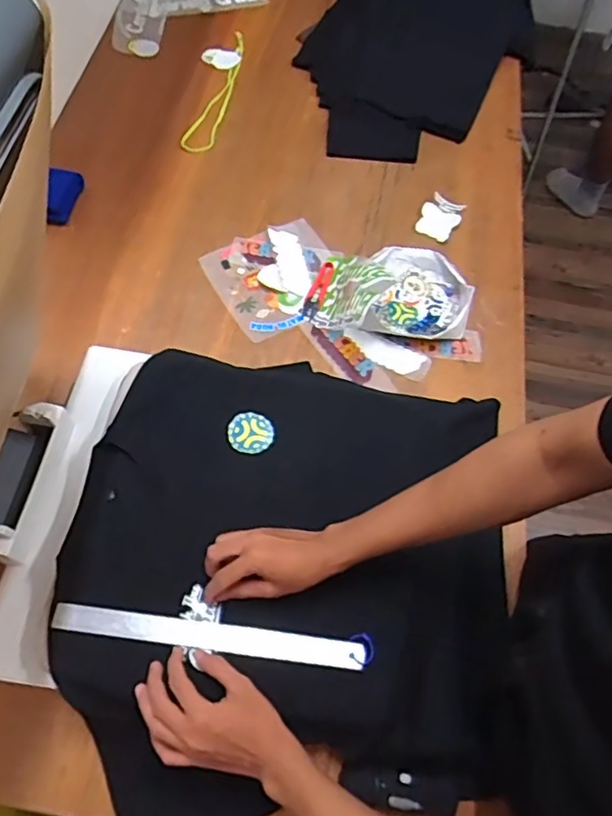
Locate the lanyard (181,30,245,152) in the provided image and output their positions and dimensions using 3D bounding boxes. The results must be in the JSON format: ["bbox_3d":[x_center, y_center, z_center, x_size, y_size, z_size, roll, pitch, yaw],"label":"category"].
[{"bbox_3d":[-0.178,-0.645,1.149,0.081,0.021,0.354,5,64,0],"label":"lanyard"}]

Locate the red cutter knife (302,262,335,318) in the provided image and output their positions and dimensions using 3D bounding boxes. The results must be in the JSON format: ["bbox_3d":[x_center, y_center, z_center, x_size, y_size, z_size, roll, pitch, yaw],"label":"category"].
[{"bbox_3d":[0.020,-0.194,0.965,0.027,0.016,0.113,21,65,7],"label":"red cutter knife"}]

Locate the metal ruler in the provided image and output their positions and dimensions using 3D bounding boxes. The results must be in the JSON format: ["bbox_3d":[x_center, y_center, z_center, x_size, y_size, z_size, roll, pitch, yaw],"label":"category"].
[{"bbox_3d":[-0.102,0.243,0.622,0.327,0.005,0.027,8,81,-1],"label":"metal ruler"}]

